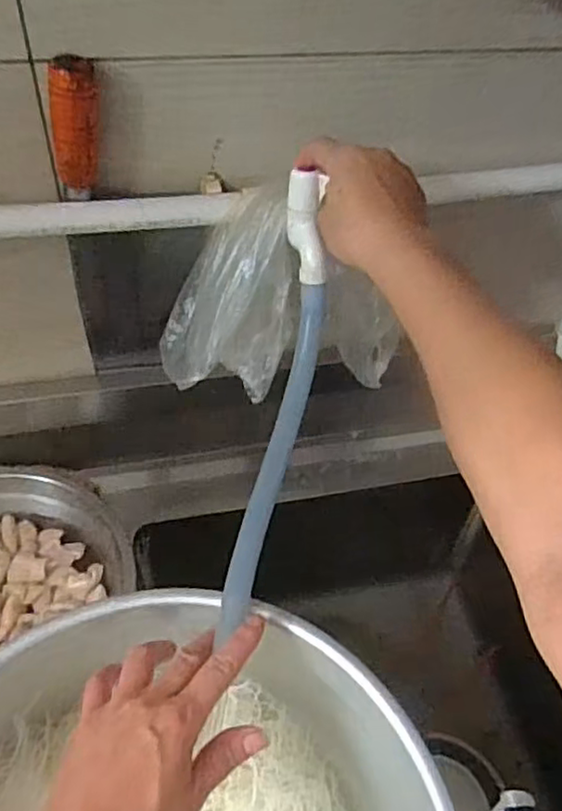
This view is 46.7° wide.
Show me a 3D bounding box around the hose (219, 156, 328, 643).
[{"bbox_3d":[-0.001,-0.005,0.487,0.038,0.064,0.331,10,79,5],"label":"hose"}]

